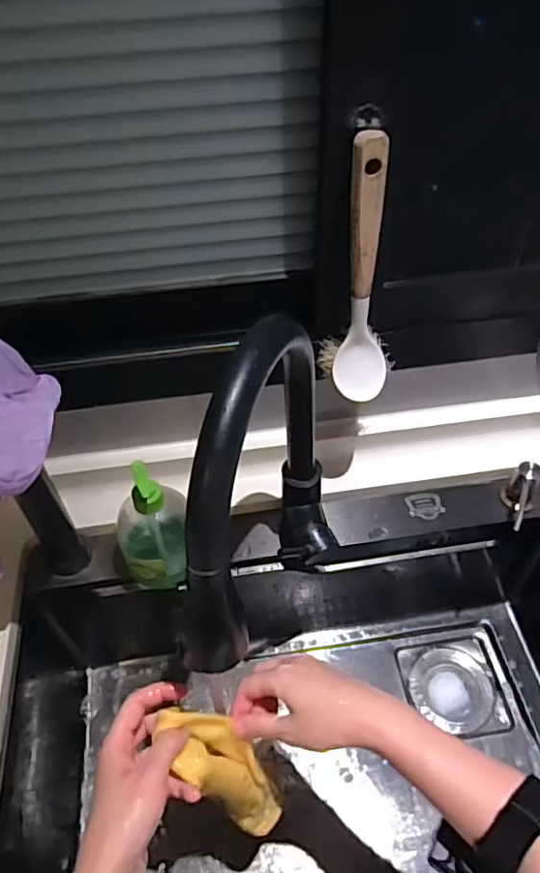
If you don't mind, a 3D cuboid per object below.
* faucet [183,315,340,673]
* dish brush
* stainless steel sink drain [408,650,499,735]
[{"bbox_3d":[0.005,0.056,0.472,0.062,0.306,0.252,14,51,14],"label":"faucet"},{"bbox_3d":[0.086,-0.142,0.526,0.068,0.236,0.064,10,50,10],"label":"dish brush"},{"bbox_3d":[0.252,0.351,0.811,0.112,0.029,0.102,-1,49,1],"label":"stainless steel sink drain"}]

